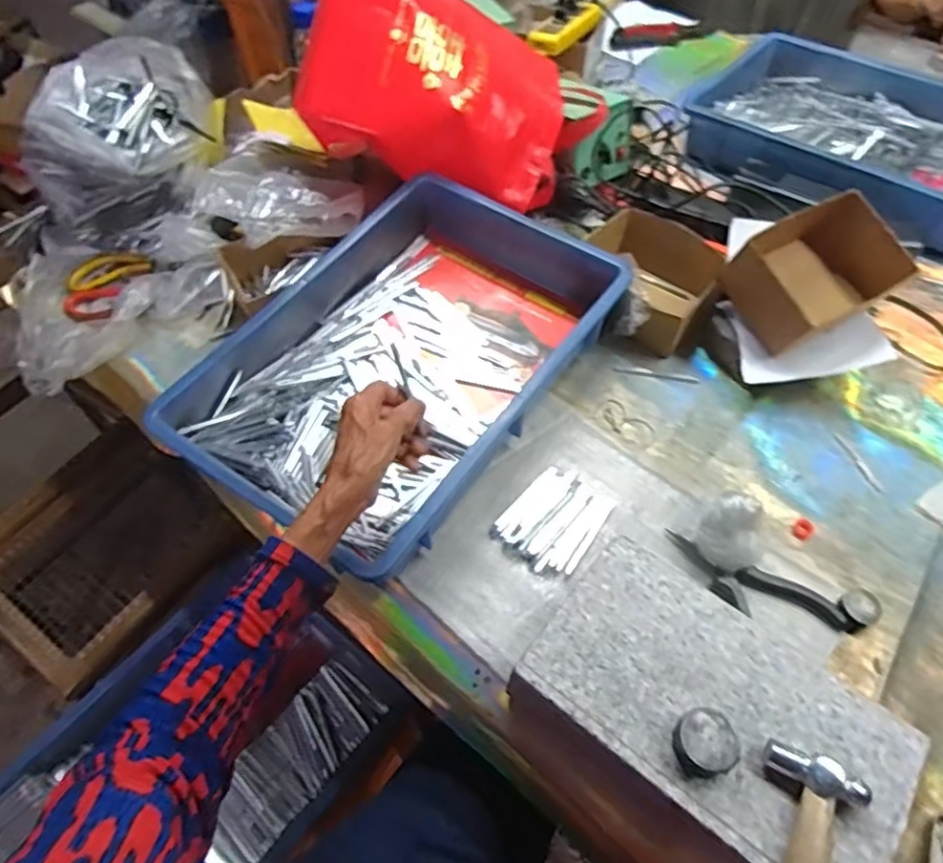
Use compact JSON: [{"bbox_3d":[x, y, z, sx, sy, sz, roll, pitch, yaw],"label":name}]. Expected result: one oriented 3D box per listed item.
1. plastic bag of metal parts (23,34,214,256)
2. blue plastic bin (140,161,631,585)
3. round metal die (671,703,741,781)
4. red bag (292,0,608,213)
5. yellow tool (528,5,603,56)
[{"bbox_3d":[-0.437,-0.366,0.840,0.169,0.180,0.206,24,58,18],"label":"plastic bag of metal parts"},{"bbox_3d":[-0.065,-0.076,0.672,0.292,0.086,0.431,31,61,20],"label":"blue plastic bin"},{"bbox_3d":[0.152,0.201,0.419,0.040,0.023,0.039,0,55,0],"label":"round metal die"},{"bbox_3d":[-0.032,-0.406,0.794,0.342,0.174,0.236,22,68,-22],"label":"red bag"},{"bbox_3d":[0.168,-0.666,1.061,0.038,0.033,0.207,34,62,23],"label":"yellow tool"}]

